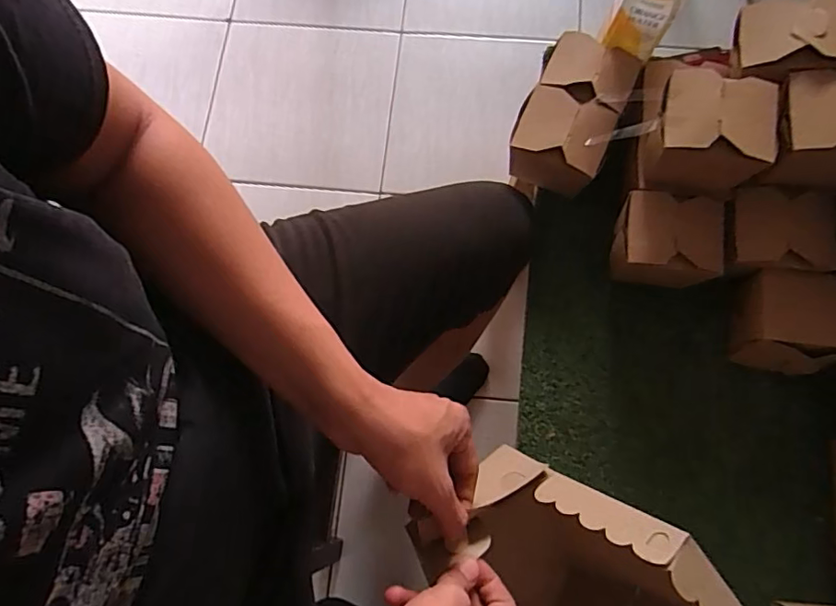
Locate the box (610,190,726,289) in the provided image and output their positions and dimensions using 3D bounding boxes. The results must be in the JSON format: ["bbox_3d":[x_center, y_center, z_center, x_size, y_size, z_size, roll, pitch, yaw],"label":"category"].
[{"bbox_3d":[0.266,-0.065,0.591,0.104,0.073,0.085,9,76,4],"label":"box"}]

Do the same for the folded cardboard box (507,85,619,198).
[{"bbox_3d":[0.159,-0.179,0.619,0.098,0.093,0.074,28,78,8],"label":"folded cardboard box"}]

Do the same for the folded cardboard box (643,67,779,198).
[{"bbox_3d":[0.281,-0.168,0.538,0.104,0.101,0.089,12,76,5],"label":"folded cardboard box"}]

